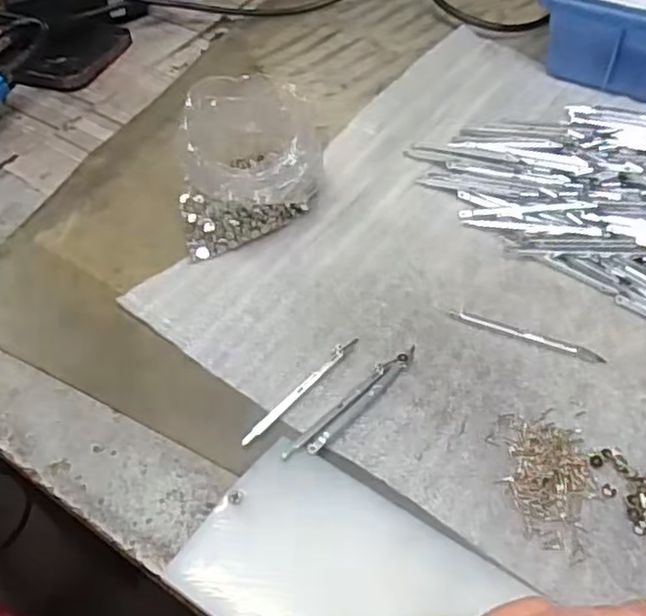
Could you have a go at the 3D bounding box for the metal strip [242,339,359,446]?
[{"bbox_3d":[-0.012,0.045,0.391,0.007,0.004,0.093,33,61,25],"label":"metal strip"}]

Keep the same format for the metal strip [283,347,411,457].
[{"bbox_3d":[0.019,0.052,0.383,0.014,0.008,0.100,36,62,27],"label":"metal strip"}]

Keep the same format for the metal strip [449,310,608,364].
[{"bbox_3d":[0.124,0.016,0.418,0.093,0.004,0.010,19,56,17],"label":"metal strip"}]

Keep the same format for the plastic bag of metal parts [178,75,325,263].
[{"bbox_3d":[-0.053,-0.103,0.471,0.105,0.079,0.091,-15,53,-8],"label":"plastic bag of metal parts"}]

